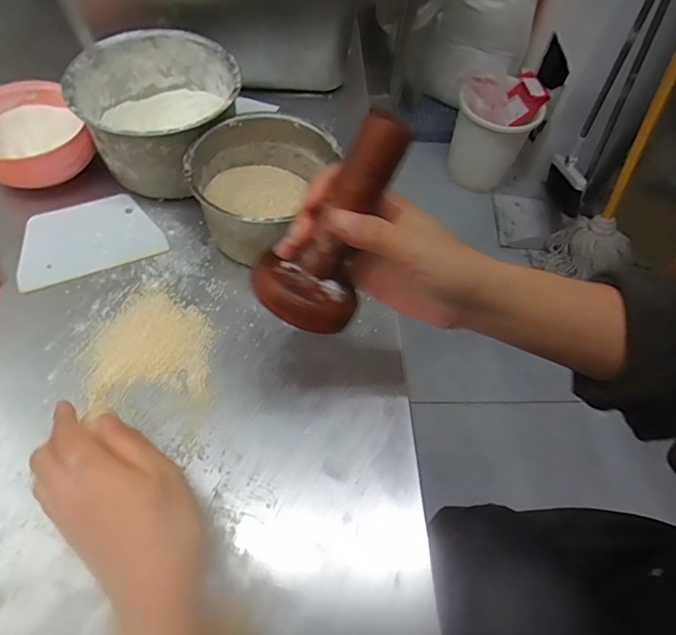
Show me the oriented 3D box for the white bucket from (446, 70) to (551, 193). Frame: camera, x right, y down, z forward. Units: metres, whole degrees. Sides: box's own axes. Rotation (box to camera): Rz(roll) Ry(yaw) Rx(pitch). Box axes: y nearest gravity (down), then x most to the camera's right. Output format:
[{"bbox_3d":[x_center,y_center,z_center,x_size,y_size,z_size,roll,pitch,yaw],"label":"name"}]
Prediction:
[{"bbox_3d":[0.485,-0.588,1.550,0.235,0.261,0.245,2,59,-4],"label":"white bucket"}]

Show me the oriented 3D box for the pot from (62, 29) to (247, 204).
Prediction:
[{"bbox_3d":[-0.170,-0.198,0.487,0.145,0.085,0.148,2,59,-4],"label":"pot"}]

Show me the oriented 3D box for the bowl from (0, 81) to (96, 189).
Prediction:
[{"bbox_3d":[-0.298,-0.175,0.479,0.102,0.040,0.125,-29,66,-20],"label":"bowl"}]

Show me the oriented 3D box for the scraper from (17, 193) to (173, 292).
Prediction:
[{"bbox_3d":[-0.230,-0.074,0.459,0.123,0.004,0.080,-20,65,-19],"label":"scraper"}]

